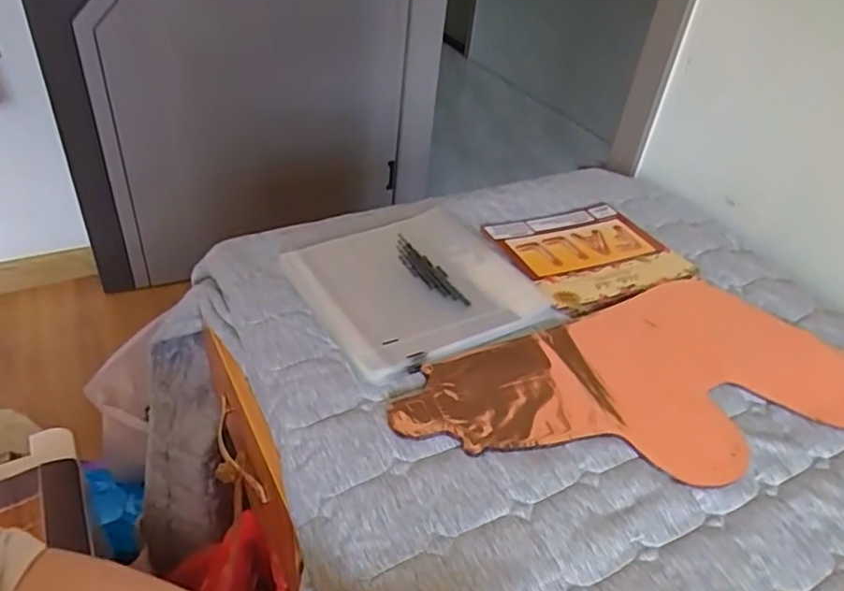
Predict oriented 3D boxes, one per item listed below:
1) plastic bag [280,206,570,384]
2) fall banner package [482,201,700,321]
[{"bbox_3d":[-0.004,-0.011,0.624,0.217,0.015,0.207,-16,43,-27],"label":"plastic bag"},{"bbox_3d":[0.195,-0.050,0.711,0.198,0.007,0.171,-13,42,-24],"label":"fall banner package"}]

